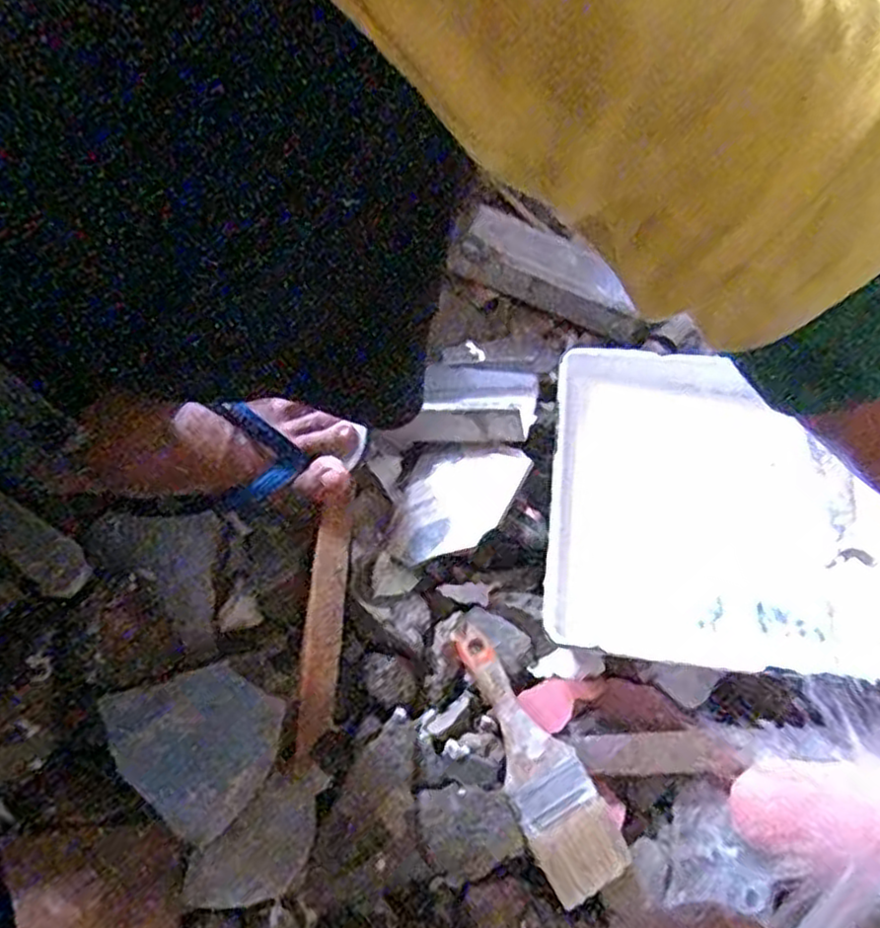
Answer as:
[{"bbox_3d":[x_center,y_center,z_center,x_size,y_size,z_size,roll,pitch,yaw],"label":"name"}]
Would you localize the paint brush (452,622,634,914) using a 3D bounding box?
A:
[{"bbox_3d":[0.068,0.206,0.538,0.063,0.016,0.191,-20,70,-22],"label":"paint brush"}]

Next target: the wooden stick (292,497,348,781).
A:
[{"bbox_3d":[-0.086,0.120,0.549,0.026,0.015,0.190,4,75,0],"label":"wooden stick"}]

